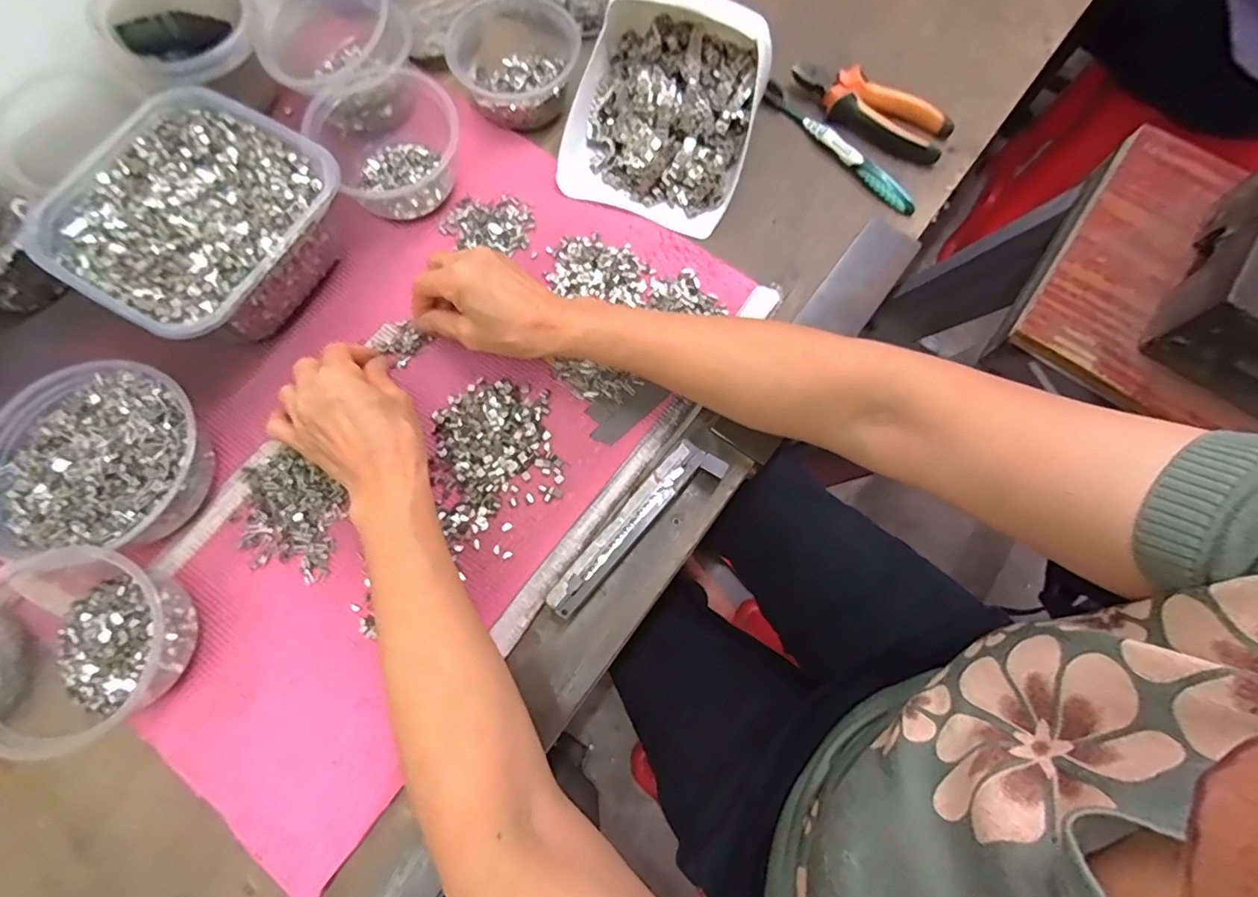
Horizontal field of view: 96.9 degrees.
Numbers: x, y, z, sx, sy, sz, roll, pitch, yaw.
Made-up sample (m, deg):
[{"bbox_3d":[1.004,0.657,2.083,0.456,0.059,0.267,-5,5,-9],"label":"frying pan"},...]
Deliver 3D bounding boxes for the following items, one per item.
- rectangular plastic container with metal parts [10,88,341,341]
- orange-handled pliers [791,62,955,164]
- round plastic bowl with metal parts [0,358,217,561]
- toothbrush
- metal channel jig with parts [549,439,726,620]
[{"bbox_3d":[-0.322,-0.164,0.430,0.173,0.076,0.168,26,75,7],"label":"rectangular plastic container with metal parts"},{"bbox_3d":[0.224,-0.319,0.516,0.150,0.030,0.052,33,75,9],"label":"orange-handled pliers"},{"bbox_3d":[-0.357,0.010,0.382,0.137,0.056,0.122,-5,73,-2],"label":"round plastic bowl with metal parts"},{"bbox_3d":[0.190,-0.274,0.506,0.022,0.015,0.175,-37,77,-11],"label":"toothbrush"},{"bbox_3d":[0.006,0.058,0.393,0.035,0.023,0.151,41,77,11],"label":"metal channel jig with parts"}]

